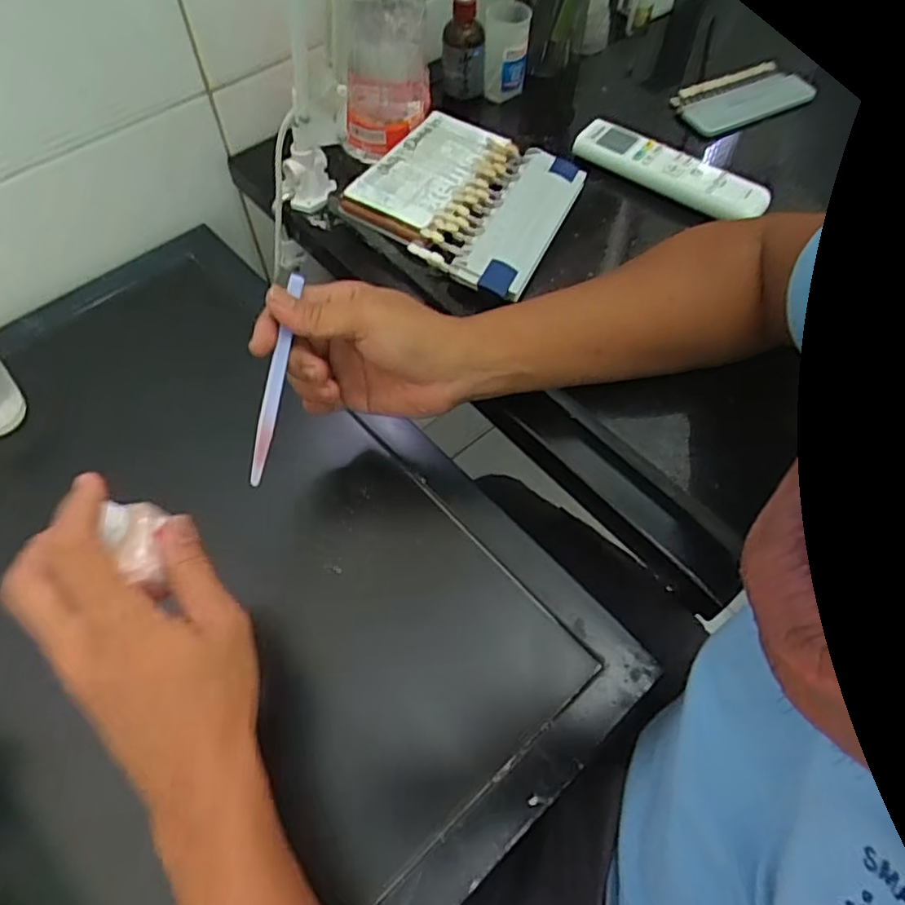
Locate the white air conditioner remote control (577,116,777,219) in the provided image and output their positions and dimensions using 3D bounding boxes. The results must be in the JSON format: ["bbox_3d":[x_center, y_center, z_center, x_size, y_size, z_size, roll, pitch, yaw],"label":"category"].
[{"bbox_3d":[0.198,-0.258,0.586,0.174,0.020,0.041,34,64,17],"label":"white air conditioner remote control"}]

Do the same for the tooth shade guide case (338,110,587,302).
[{"bbox_3d":[0.008,-0.222,0.561,0.172,0.023,0.176,25,62,13],"label":"tooth shade guide case"}]

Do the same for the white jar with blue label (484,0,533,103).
[{"bbox_3d":[0.055,-0.417,0.668,0.045,0.079,0.044,2,59,0],"label":"white jar with blue label"}]

